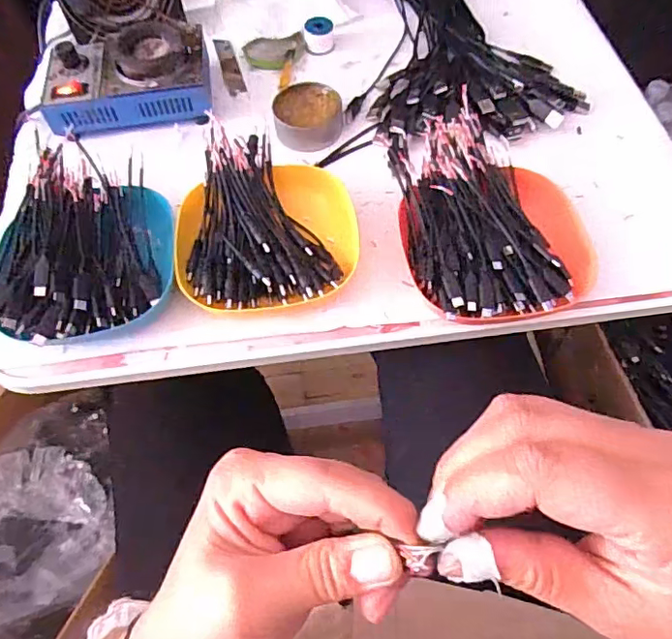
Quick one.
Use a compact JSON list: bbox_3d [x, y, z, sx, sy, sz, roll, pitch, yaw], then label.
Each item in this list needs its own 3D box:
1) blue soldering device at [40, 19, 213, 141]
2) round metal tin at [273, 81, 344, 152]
[{"bbox_3d":[-0.199,-0.231,0.520,0.155,0.051,0.094,-13,62,-4],"label":"blue soldering device"},{"bbox_3d":[-0.025,-0.188,0.515,0.062,0.026,0.071,-1,62,2],"label":"round metal tin"}]

